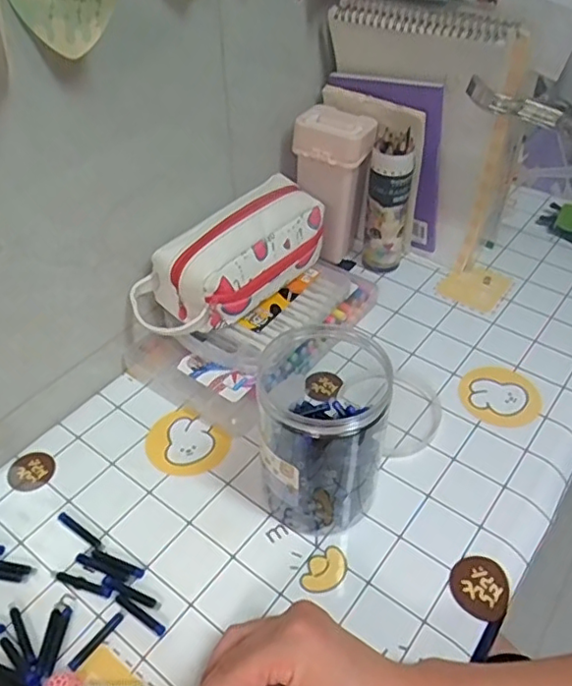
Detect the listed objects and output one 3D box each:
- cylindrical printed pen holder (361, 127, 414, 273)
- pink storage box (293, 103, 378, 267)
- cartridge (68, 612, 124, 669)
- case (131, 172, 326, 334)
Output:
[{"bbox_3d":[0.120,-0.162,0.707,0.052,0.164,0.048,12,45,12],"label":"cylindrical printed pen holder"},{"bbox_3d":[0.055,-0.186,0.721,0.083,0.170,0.073,17,46,17],"label":"pink storage box"},{"bbox_3d":[-0.137,0.215,0.436,0.007,0.004,0.047,31,52,24],"label":"cartridge"},{"bbox_3d":[-0.051,-0.085,0.605,0.210,0.091,0.091,-32,52,-28],"label":"case"}]

